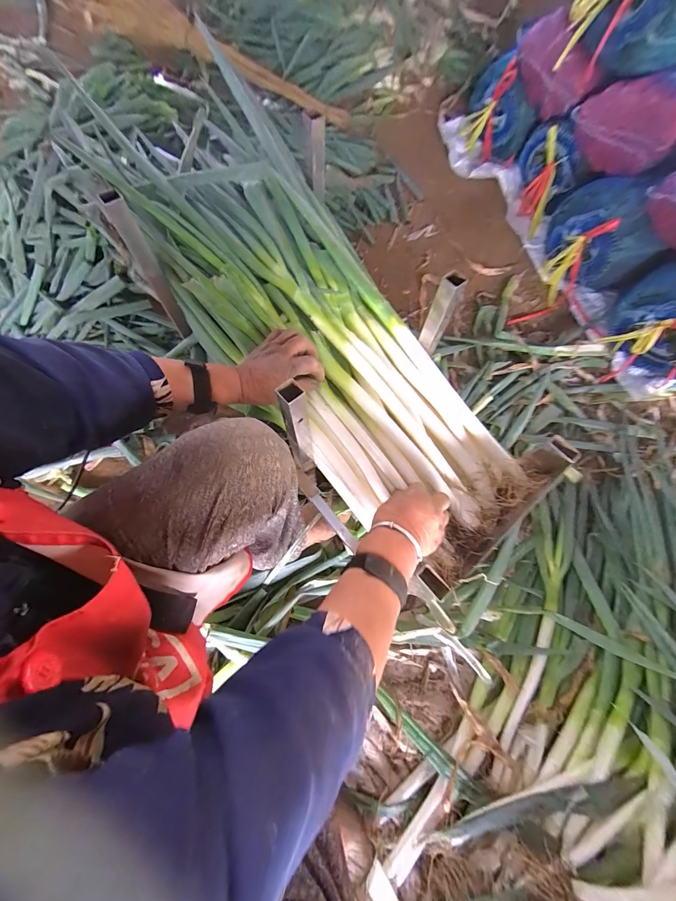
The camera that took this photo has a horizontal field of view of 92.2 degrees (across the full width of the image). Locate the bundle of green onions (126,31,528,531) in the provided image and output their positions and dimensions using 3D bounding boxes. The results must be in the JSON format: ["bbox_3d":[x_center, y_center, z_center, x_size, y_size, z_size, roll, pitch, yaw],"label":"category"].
[{"bbox_3d":[-0.073,-0.241,0.553,0.302,0.137,0.887,-36,86,-14],"label":"bundle of green onions"}]

